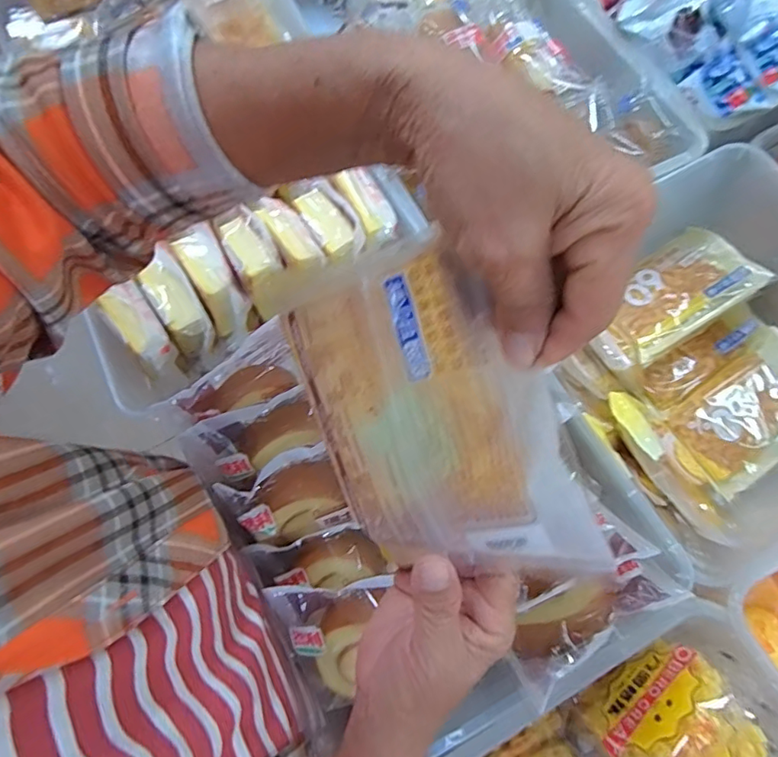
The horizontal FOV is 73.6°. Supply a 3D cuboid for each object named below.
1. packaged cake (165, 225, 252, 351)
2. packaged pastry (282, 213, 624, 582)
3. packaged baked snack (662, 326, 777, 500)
[{"bbox_3d":[-0.151,-0.081,0.454,0.040,0.071,0.084,-24,72,-7],"label":"packaged cake"},{"bbox_3d":[0.016,0.022,0.226,0.111,0.016,0.141,-17,93,34],"label":"packaged pastry"},{"bbox_3d":[0.341,0.030,0.483,0.151,0.028,0.091,-34,73,-10],"label":"packaged baked snack"}]

